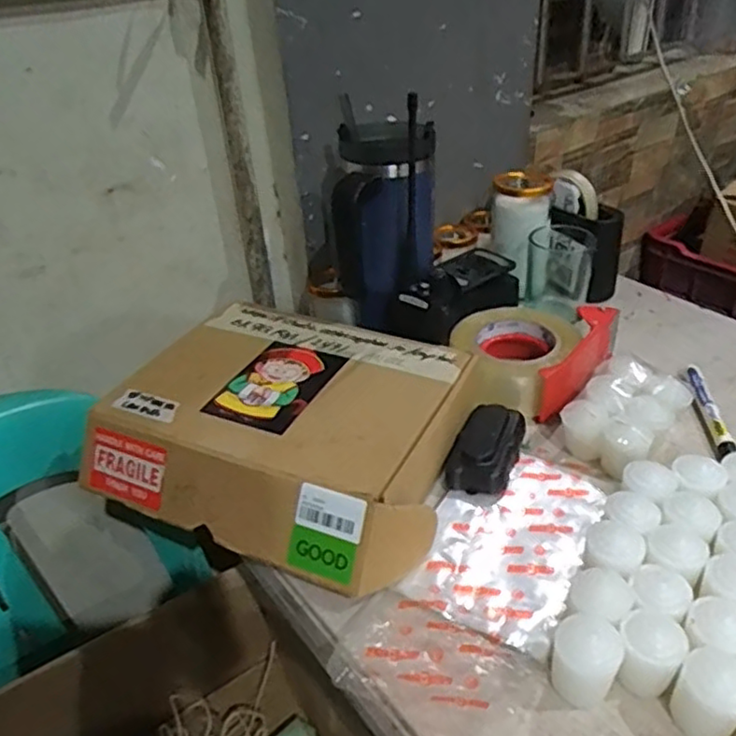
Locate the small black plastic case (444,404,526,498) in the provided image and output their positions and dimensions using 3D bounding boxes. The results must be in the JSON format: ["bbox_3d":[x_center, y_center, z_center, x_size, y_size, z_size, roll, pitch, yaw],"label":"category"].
[{"bbox_3d":[0.103,0.064,0.567,0.052,0.028,0.107,11,37,21],"label":"small black plastic case"}]

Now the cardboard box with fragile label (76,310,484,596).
[{"bbox_3d":[-0.063,0.043,0.558,0.279,0.063,0.233,13,37,24],"label":"cardboard box with fragile label"}]

